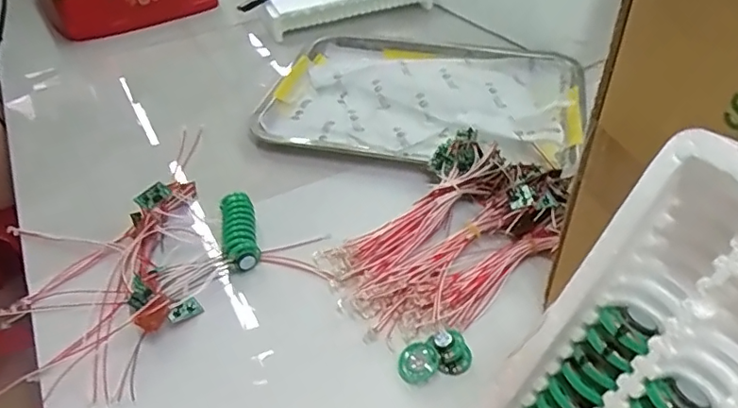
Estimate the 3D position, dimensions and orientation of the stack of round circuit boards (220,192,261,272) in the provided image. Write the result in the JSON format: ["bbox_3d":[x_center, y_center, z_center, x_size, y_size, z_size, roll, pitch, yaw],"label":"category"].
[{"bbox_3d":[-0.112,0.027,0.491,0.027,0.036,0.072,-11,43,-10],"label":"stack of round circuit boards"}]

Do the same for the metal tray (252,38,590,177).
[{"bbox_3d":[0.063,-0.130,0.648,0.346,0.022,0.260,6,43,9],"label":"metal tray"}]

